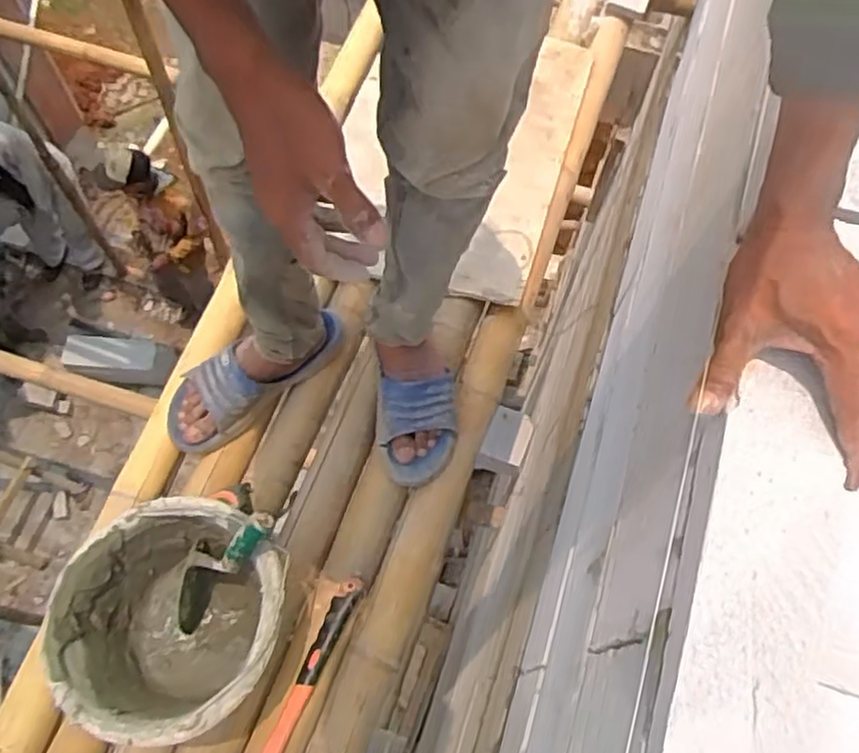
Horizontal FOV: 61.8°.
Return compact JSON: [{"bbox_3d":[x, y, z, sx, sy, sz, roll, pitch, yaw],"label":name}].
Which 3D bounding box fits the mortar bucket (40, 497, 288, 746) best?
[{"bbox_3d":[-0.286,0.288,0.844,0.234,0.185,0.239,1,65,-2],"label":"mortar bucket"}]

